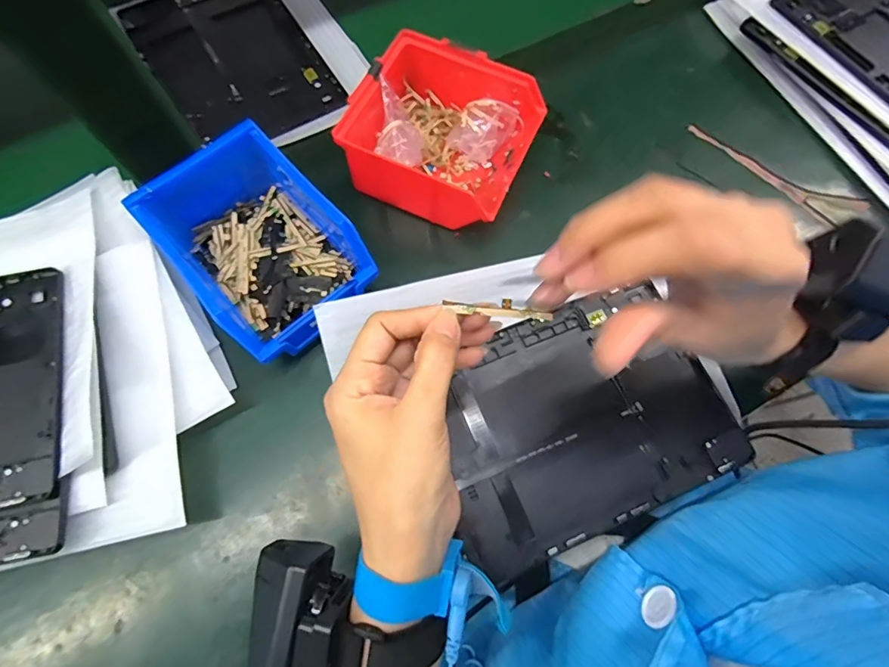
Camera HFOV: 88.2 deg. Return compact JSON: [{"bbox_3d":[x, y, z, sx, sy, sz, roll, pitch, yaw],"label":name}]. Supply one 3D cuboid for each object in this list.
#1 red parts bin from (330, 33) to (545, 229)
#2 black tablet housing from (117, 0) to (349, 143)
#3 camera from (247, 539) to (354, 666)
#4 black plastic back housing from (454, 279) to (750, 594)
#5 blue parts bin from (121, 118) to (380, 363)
[{"bbox_3d":[-0.001,-0.157,0.375,0.132,0.072,0.117,23,71,8],"label":"red parts bin"},{"bbox_3d":[-0.214,-0.280,0.460,0.149,0.006,0.238,-31,73,-11],"label":"black tablet housing"},{"bbox_3d":[-0.068,0.135,0.209,0.042,0.028,0.071,5,70,1],"label":"camera"},{"bbox_3d":[0.096,0.062,0.332,0.202,0.014,0.156,-21,71,-8],"label":"black plastic back housing"},{"bbox_3d":[-0.133,-0.062,0.337,0.103,0.073,0.140,-41,75,-14],"label":"blue parts bin"}]

